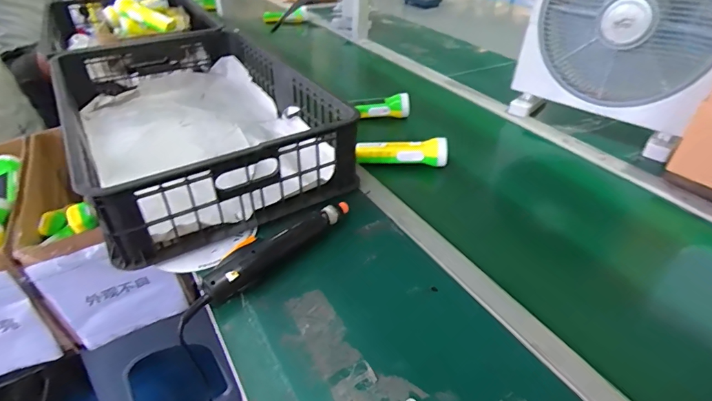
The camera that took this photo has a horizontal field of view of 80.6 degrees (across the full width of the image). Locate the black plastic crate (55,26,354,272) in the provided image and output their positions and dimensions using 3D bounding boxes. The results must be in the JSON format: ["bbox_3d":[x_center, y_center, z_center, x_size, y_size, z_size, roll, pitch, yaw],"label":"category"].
[{"bbox_3d":[-0.322,-0.177,0.826,0.399,0.135,0.666,-21,42,-26],"label":"black plastic crate"}]

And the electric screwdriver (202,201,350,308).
[{"bbox_3d":[-0.105,0.060,0.588,0.034,0.044,0.238,28,45,32],"label":"electric screwdriver"}]

